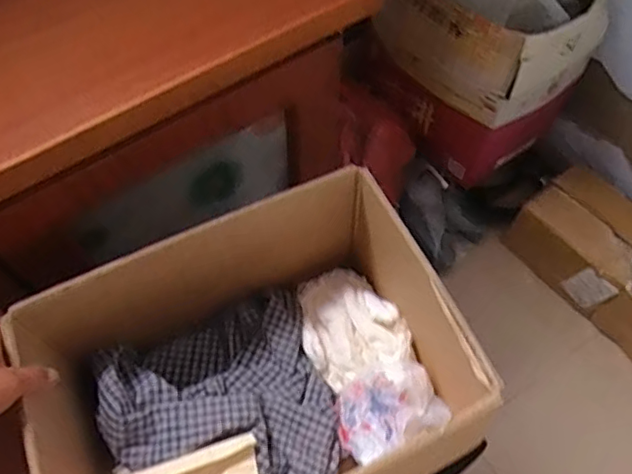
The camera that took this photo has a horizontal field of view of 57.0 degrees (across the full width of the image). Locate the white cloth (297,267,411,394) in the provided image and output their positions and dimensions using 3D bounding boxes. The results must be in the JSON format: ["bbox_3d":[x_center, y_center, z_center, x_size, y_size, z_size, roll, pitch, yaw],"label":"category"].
[{"bbox_3d":[0.042,0.108,0.705,0.117,0.068,0.160,-10,64,-5],"label":"white cloth"}]

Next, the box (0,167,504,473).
[{"bbox_3d":[-0.058,0.152,0.608,0.394,0.203,0.290,-25,67,-12],"label":"box"}]

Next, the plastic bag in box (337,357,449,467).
[{"bbox_3d":[0.083,0.189,0.649,0.118,0.079,0.088,-17,65,-8],"label":"plastic bag in box"}]

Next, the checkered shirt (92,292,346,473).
[{"bbox_3d":[-0.098,0.191,0.654,0.238,0.104,0.232,0,64,0],"label":"checkered shirt"}]

